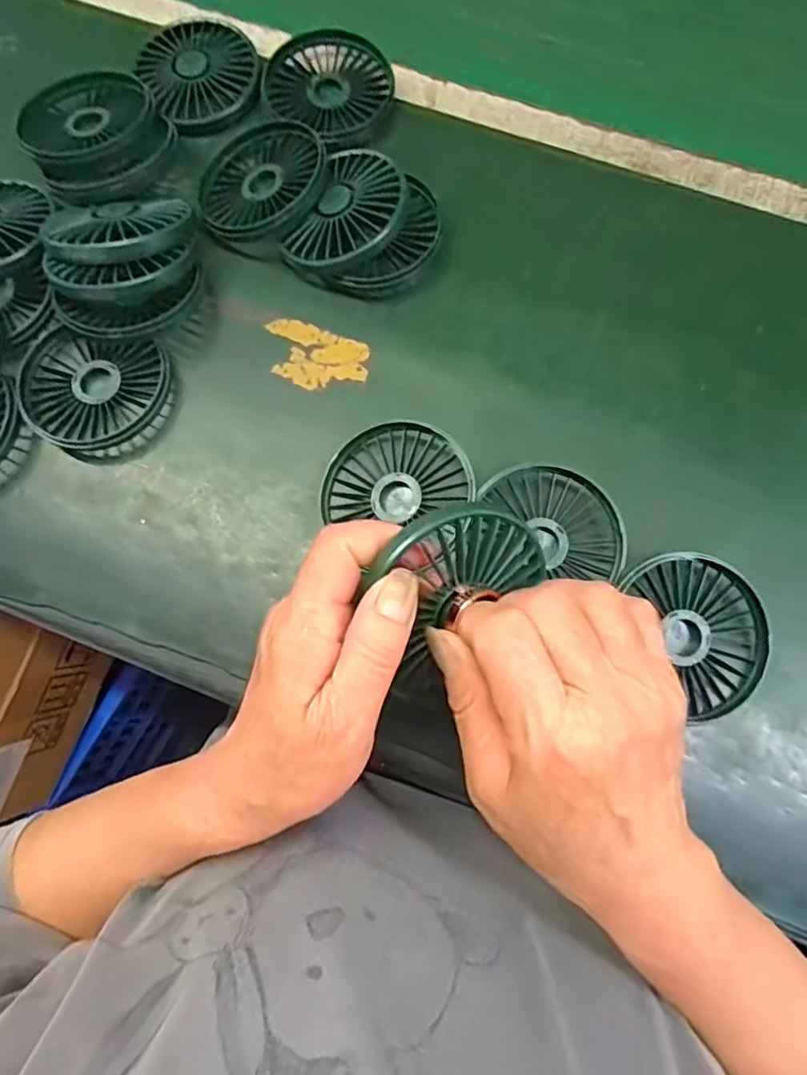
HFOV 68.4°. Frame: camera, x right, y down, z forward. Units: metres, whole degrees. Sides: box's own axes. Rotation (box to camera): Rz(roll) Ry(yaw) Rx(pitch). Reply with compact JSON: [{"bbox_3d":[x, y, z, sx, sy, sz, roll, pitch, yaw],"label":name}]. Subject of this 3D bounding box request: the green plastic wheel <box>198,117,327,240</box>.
[{"bbox_3d":[-0.093,-0.231,0.382,0.083,0.019,0.088,-4,72,13],"label":"green plastic wheel"}]

